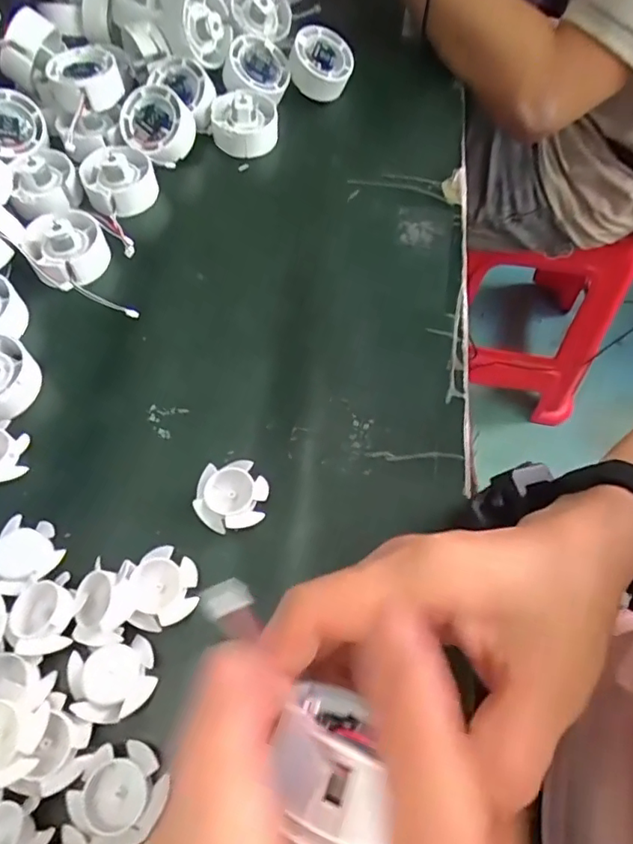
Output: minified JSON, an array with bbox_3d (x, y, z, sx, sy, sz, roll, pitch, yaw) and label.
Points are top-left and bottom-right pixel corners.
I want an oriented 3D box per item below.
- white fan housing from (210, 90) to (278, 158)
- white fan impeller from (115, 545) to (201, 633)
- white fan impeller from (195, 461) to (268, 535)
[{"bbox_3d":[-0.060,-0.252,0.463,0.053,0.033,0.048,-27,65,-15],"label":"white fan housing"},{"bbox_3d":[-0.081,0.087,0.294,0.037,0.016,0.037,1,61,-1],"label":"white fan impeller"},{"bbox_3d":[-0.048,0.043,0.319,0.040,0.016,0.036,-11,62,-7],"label":"white fan impeller"}]

